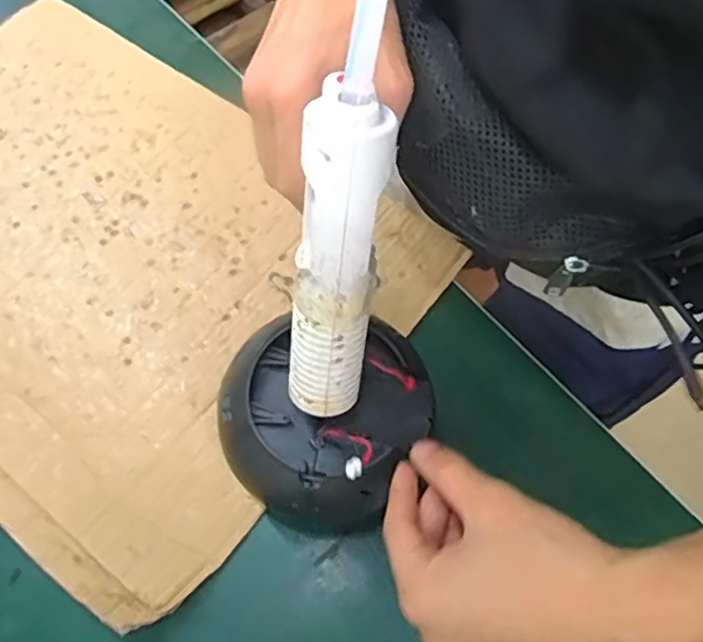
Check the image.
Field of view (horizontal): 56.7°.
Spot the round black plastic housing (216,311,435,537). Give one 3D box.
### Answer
[{"bbox_3d":[-0.018,0.049,0.384,0.118,0.050,0.122,1,62,-3],"label":"round black plastic housing"}]

